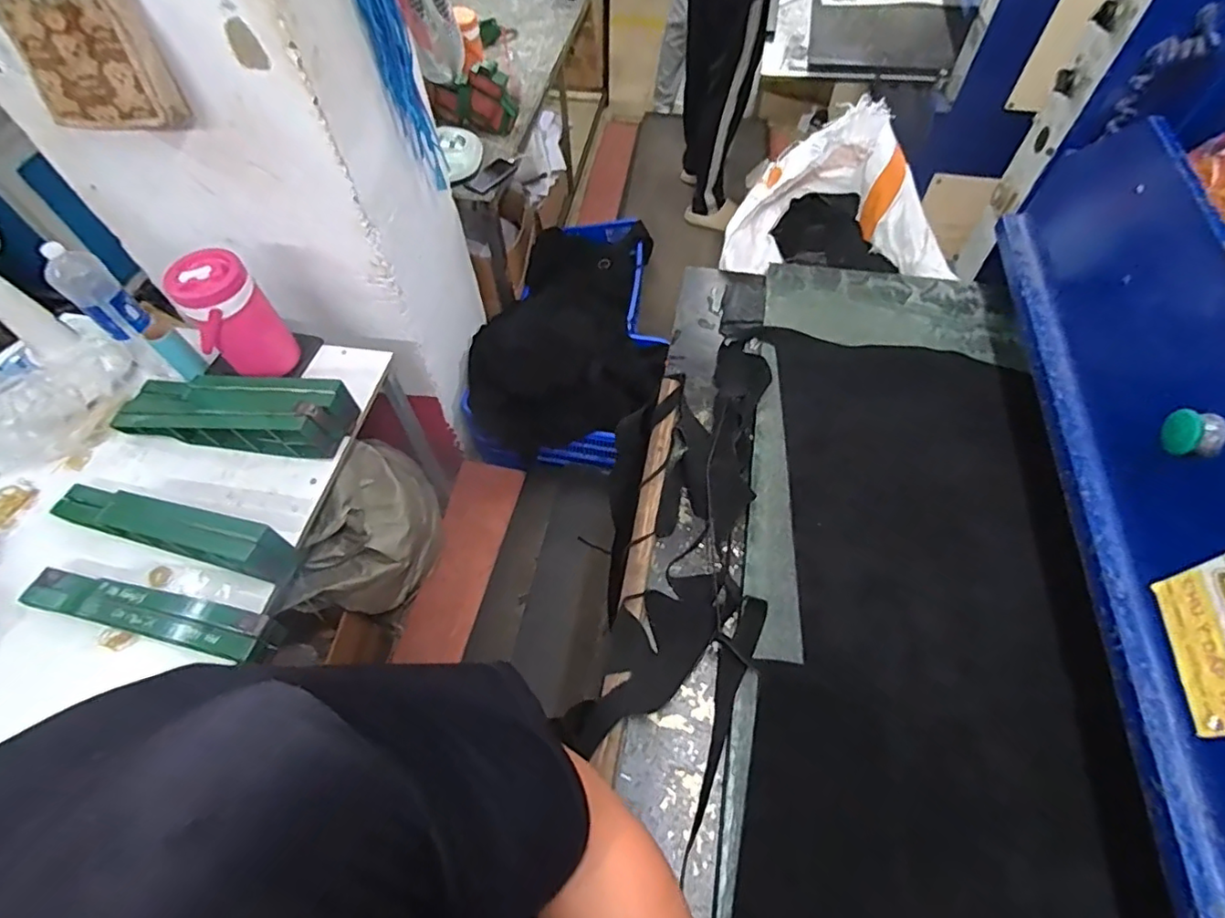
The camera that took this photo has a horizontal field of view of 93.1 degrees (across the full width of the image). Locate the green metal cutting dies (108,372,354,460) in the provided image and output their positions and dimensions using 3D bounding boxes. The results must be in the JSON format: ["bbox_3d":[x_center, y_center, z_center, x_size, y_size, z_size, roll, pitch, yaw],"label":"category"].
[{"bbox_3d":[-0.775,-0.103,1.184,0.488,0.111,0.155,5,57,2],"label":"green metal cutting dies"}]

